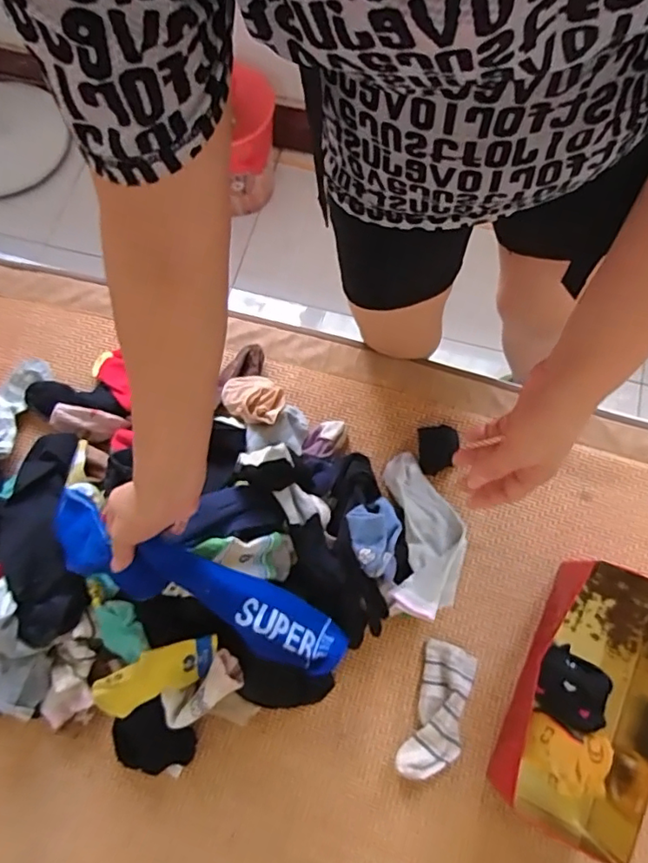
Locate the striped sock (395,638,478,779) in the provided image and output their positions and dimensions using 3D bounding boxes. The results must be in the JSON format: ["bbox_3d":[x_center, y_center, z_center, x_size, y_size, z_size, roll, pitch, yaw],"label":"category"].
[{"bbox_3d":[0.138,0.336,0.652,0.063,0.023,0.150,19,76,6],"label":"striped sock"}]

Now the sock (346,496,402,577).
[{"bbox_3d":[0.064,0.127,0.652,0.062,0.044,0.093,-10,73,-3],"label":"sock"}]

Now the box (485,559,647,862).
[{"bbox_3d":[0.321,0.309,0.626,0.155,0.078,0.313,26,77,8],"label":"box"}]

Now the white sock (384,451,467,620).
[{"bbox_3d":[0.123,0.120,0.678,0.098,0.037,0.213,-5,56,0],"label":"white sock"}]

